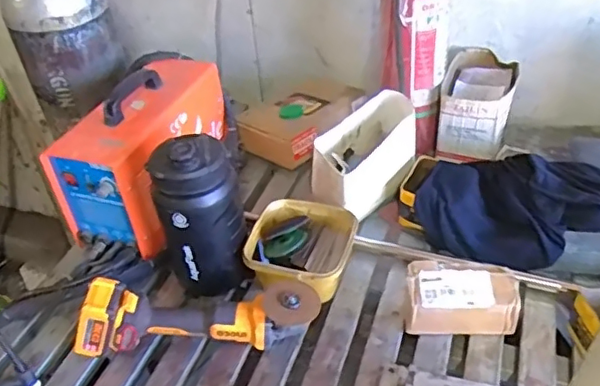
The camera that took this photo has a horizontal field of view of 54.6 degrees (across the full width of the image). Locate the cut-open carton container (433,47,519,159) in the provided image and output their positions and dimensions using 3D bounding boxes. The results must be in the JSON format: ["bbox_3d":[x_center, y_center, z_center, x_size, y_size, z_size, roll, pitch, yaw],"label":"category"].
[{"bbox_3d":[0.392,-0.195,1.288,0.147,0.146,0.219,11,41,20],"label":"cut-open carton container"}]

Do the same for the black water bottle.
[{"bbox_3d":[-0.165,0.041,0.980,0.130,0.291,0.135,-16,40,-13],"label":"black water bottle"}]

